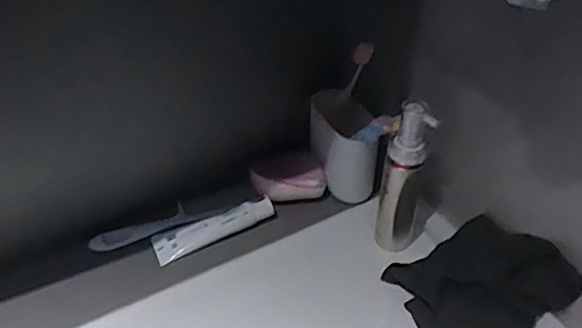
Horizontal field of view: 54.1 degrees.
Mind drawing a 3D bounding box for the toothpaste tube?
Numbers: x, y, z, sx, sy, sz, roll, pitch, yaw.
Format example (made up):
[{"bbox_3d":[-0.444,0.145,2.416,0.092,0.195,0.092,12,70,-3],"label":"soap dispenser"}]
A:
[{"bbox_3d":[-0.087,0.071,0.648,0.140,0.023,0.036,-21,44,-22],"label":"toothpaste tube"}]

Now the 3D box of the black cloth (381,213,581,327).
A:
[{"bbox_3d":[0.182,0.116,0.559,0.145,0.043,0.131,-38,58,3],"label":"black cloth"}]

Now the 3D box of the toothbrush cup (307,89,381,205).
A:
[{"bbox_3d":[0.063,-0.018,0.692,0.074,0.108,0.081,-3,40,-2],"label":"toothbrush cup"}]

